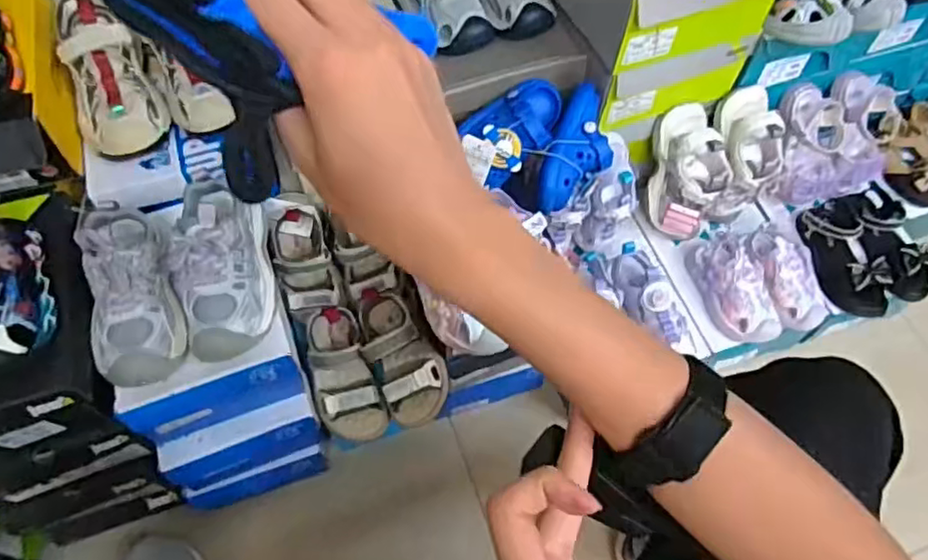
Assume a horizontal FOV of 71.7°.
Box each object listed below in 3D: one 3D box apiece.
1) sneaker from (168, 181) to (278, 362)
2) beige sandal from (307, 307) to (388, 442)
[{"bbox_3d":[-0.256,-0.020,0.677,0.087,0.081,0.181,-11,62,-7],"label":"sneaker"},{"bbox_3d":[-0.152,0.118,0.797,0.074,0.065,0.166,-18,76,-11],"label":"beige sandal"}]

